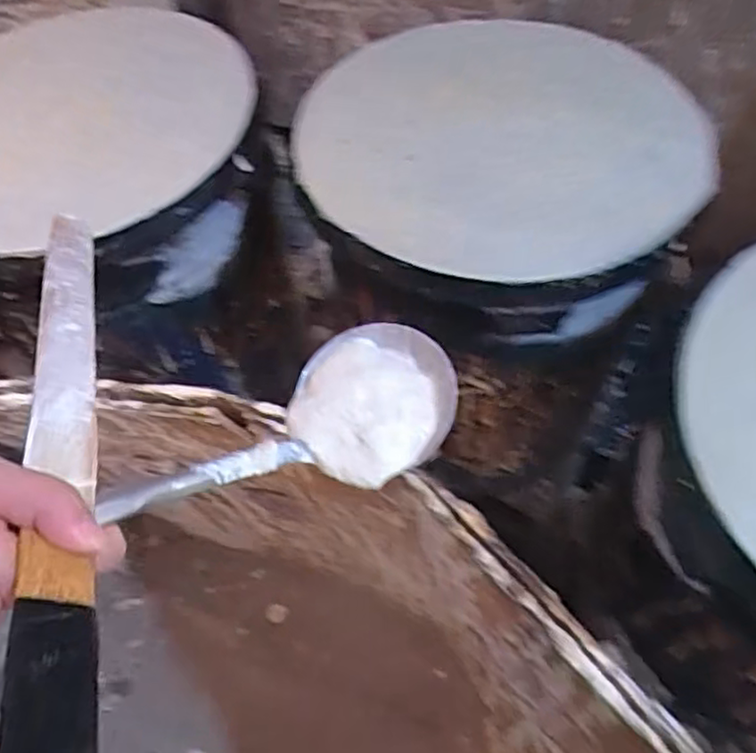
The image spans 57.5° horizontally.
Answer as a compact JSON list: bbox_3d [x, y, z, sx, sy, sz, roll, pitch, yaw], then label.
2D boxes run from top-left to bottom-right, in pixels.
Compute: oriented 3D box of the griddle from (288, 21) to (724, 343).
[{"bbox_3d":[0.111,-0.207,0.661,0.358,0.070,0.362,-2,57,2],"label":"griddle"}]

